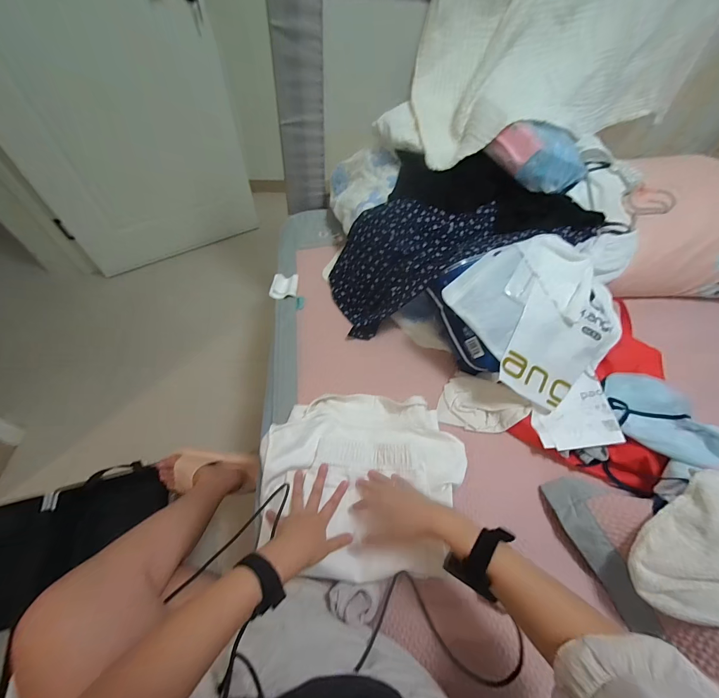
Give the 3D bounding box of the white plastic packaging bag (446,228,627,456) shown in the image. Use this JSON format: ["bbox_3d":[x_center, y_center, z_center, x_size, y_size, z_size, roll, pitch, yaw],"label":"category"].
[{"bbox_3d":[0.375,-0.024,0.613,0.277,0.177,0.361,-31,63,-21],"label":"white plastic packaging bag"}]

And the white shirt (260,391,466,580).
[{"bbox_3d":[0.008,0.218,0.556,0.349,0.054,0.294,-4,56,-5],"label":"white shirt"}]

